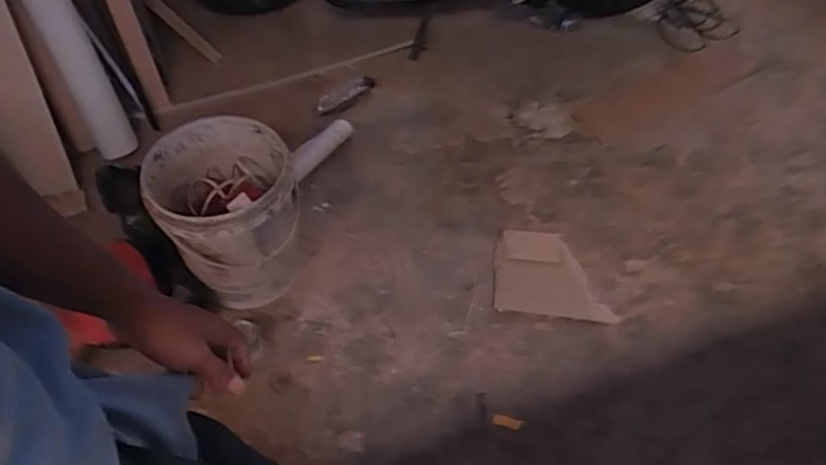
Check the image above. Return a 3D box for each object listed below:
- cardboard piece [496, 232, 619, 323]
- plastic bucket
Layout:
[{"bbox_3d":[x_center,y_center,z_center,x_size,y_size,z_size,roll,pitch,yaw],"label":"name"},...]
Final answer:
[{"bbox_3d":[0.344,0.101,1.553,0.274,0.033,0.232,6,50,3],"label":"cardboard piece"},{"bbox_3d":[-0.416,-0.033,1.423,0.290,0.357,0.299,0,53,0],"label":"plastic bucket"}]

